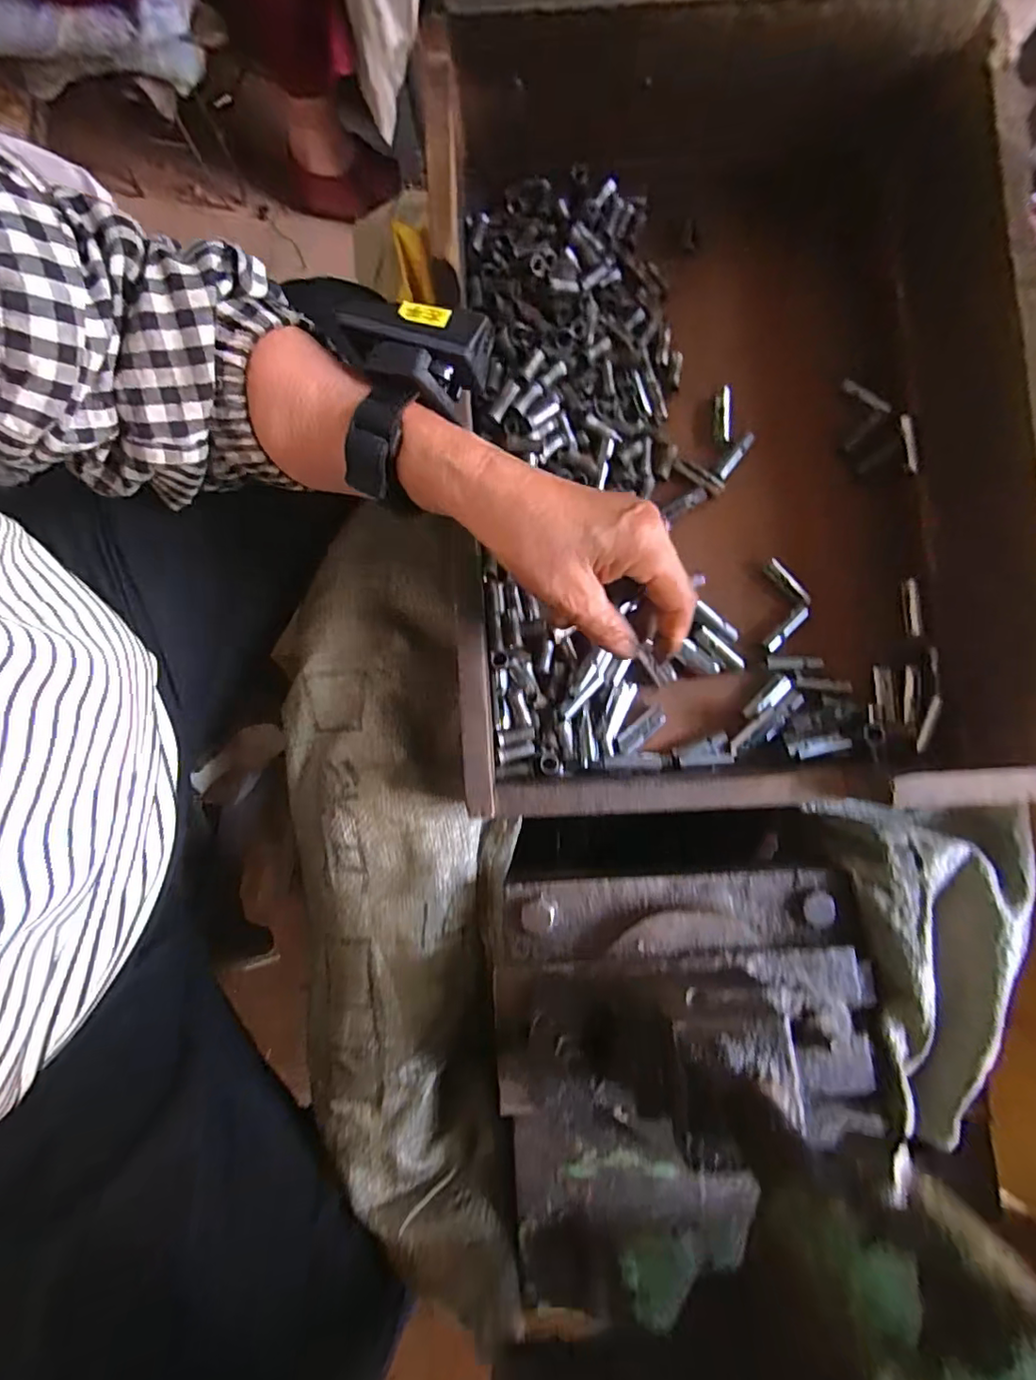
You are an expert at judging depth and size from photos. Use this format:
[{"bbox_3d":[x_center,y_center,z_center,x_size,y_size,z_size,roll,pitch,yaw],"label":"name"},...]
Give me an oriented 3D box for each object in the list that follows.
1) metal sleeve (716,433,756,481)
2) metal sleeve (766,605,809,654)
[{"bbox_3d":[0.148,-0.159,0.382,0.009,0.006,0.036,39,96,7],"label":"metal sleeve"},{"bbox_3d":[0.179,-0.041,0.373,0.010,0.010,0.036,41,82,7],"label":"metal sleeve"}]

